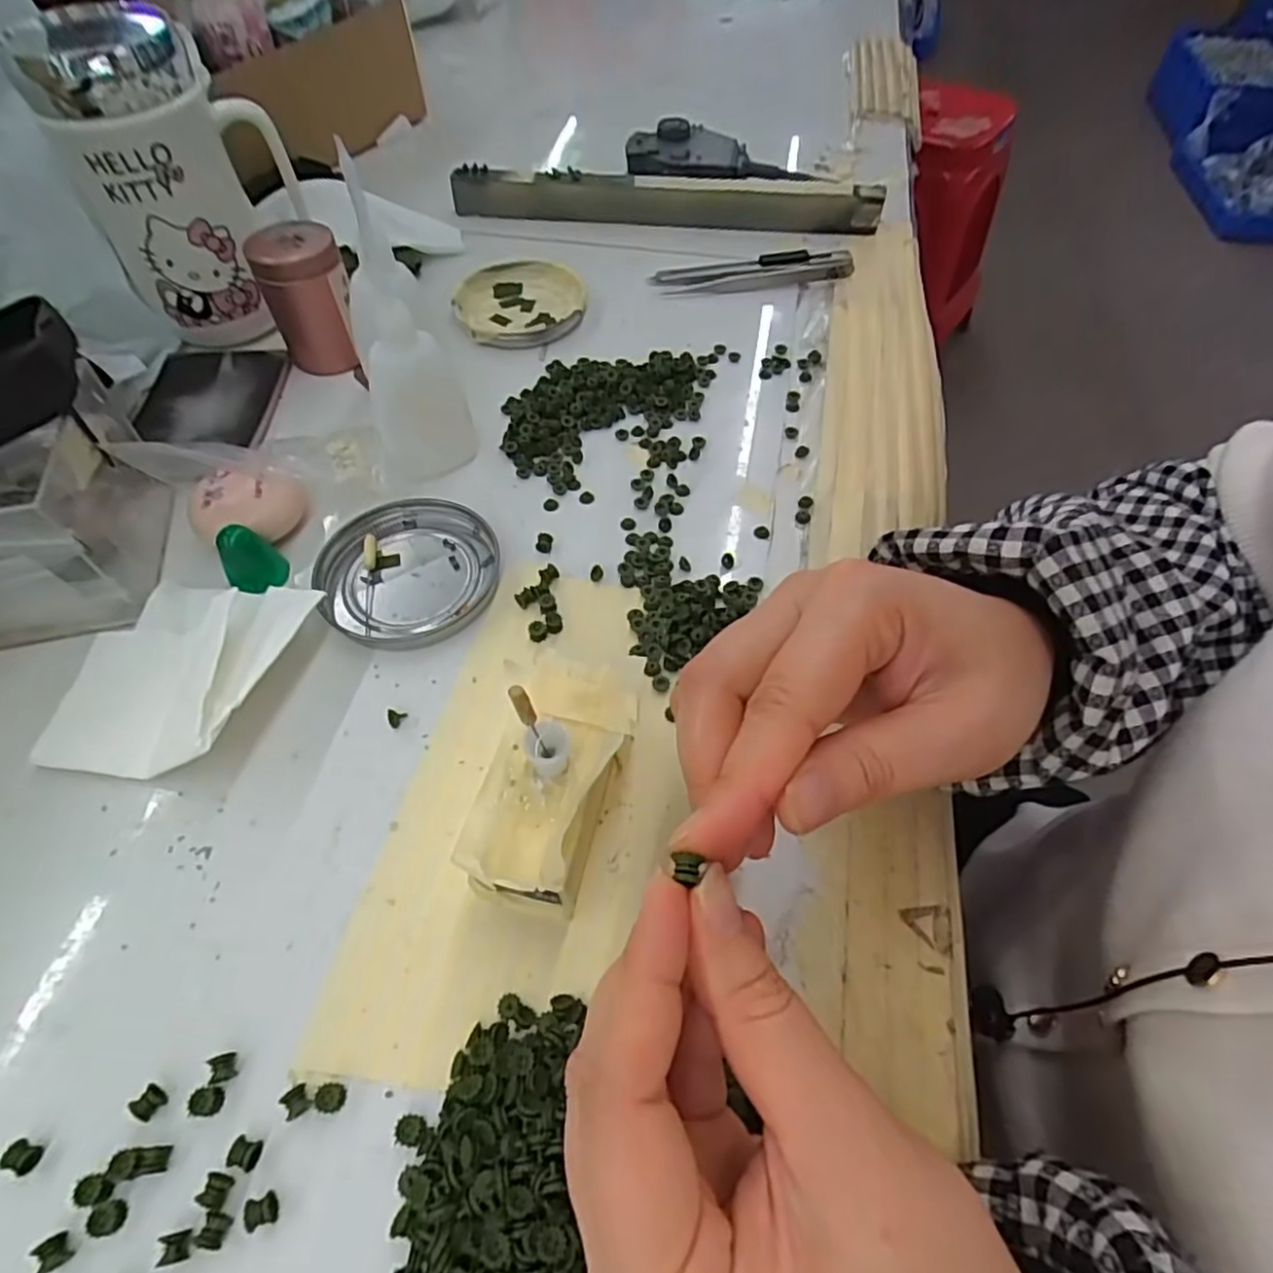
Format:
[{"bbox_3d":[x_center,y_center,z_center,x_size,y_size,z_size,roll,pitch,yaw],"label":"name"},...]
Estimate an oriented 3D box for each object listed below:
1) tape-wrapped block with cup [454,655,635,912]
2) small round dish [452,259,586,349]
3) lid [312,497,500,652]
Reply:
[{"bbox_3d":[-0.028,0.049,0.234,0.046,0.044,0.083,10,57,5],"label":"tape-wrapped block with cup"},{"bbox_3d":[-0.072,-0.206,0.427,0.076,0.013,0.079,1,56,-1],"label":"small round dish"},{"bbox_3d":[-0.101,-0.030,0.308,0.076,0.011,0.073,1,56,-1],"label":"lid"}]

